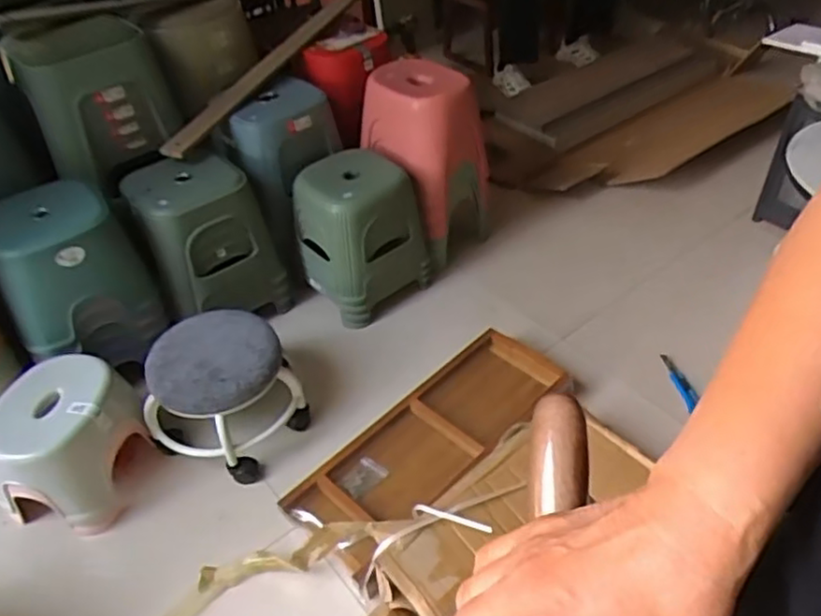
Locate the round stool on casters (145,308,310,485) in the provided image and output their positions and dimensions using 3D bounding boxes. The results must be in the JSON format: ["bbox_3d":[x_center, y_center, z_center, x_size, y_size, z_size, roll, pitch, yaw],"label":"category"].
[{"bbox_3d":[-0.399,0.181,1.516,0.290,0.244,0.327,15,46,21],"label":"round stool on casters"}]

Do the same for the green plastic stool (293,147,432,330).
[{"bbox_3d":[-0.131,-0.192,1.798,0.284,0.369,0.233,-31,48,-26],"label":"green plastic stool"}]

